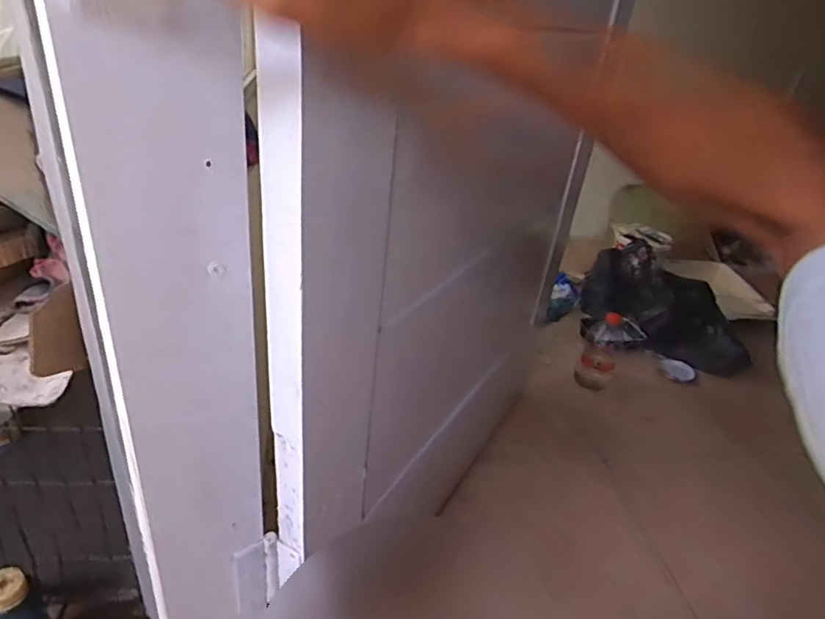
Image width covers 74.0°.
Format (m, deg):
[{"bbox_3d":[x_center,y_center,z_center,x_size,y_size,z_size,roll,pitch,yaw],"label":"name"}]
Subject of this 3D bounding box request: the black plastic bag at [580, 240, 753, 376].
[{"bbox_3d":[0.719,0.000,1.561,0.210,0.186,0.506,-6,33,-22],"label":"black plastic bag"}]

